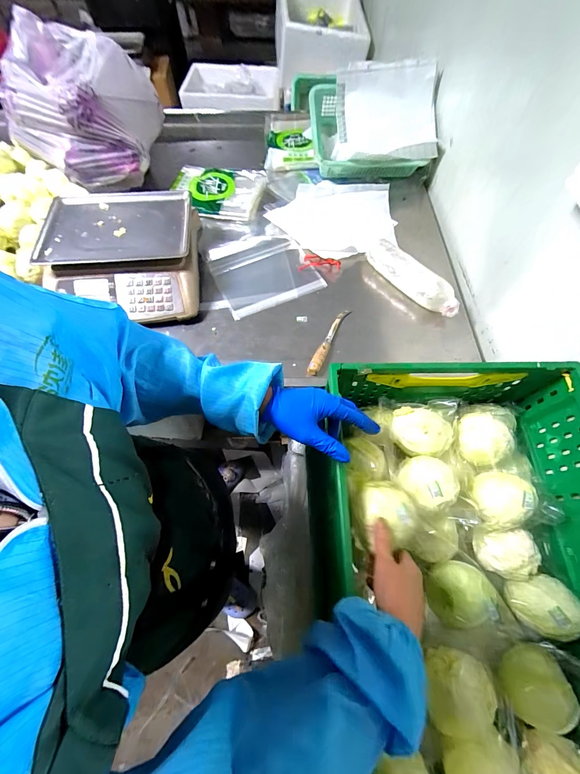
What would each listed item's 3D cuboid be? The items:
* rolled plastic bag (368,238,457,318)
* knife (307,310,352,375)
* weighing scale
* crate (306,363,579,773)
[{"bbox_3d":[0.286,-0.254,0.748,0.057,0.067,0.259,-37,70,-17],"label":"rolled plastic bag"},{"bbox_3d":[0.087,-0.105,0.699,0.025,0.028,0.197,24,66,10],"label":"knife"},{"bbox_3d":[-0.412,-0.327,0.768,0.356,0.094,0.345,-1,64,-1],"label":"weighing scale"},{"bbox_3d":[0.274,0.270,0.457,0.418,0.191,0.602,0,64,-1],"label":"crate"}]

